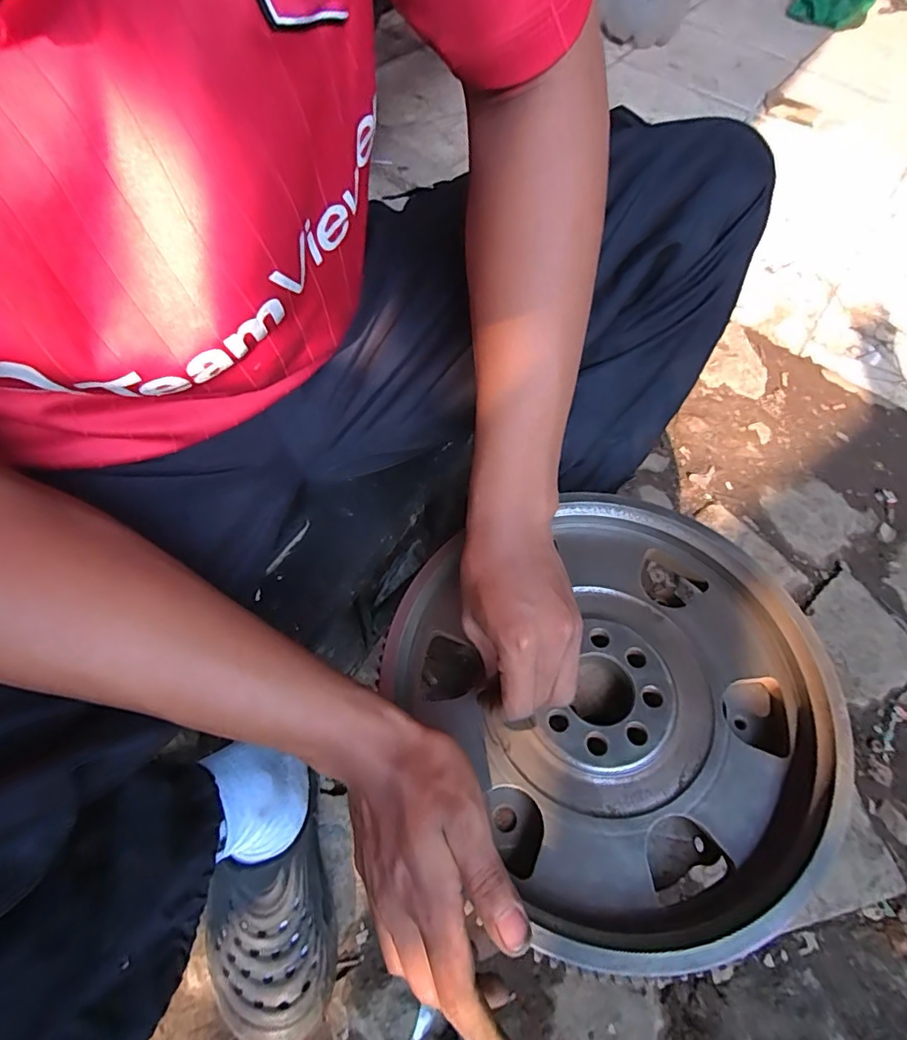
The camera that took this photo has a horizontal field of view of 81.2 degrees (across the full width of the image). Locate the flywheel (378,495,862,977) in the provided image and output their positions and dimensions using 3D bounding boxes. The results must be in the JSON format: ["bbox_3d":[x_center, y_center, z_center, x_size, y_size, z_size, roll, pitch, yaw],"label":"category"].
[{"bbox_3d":[0.117,0.117,0.375,0.267,0.052,0.291,1,60,-2],"label":"flywheel"}]

